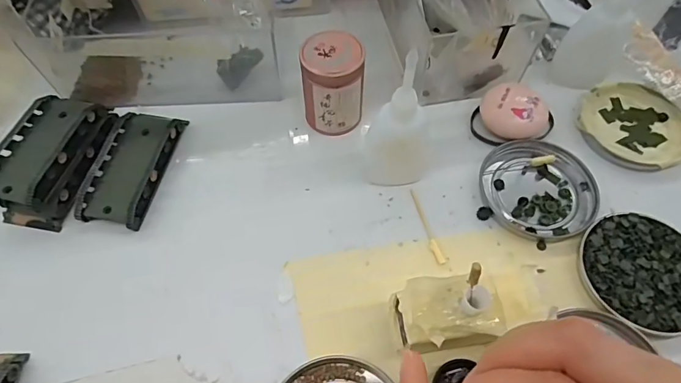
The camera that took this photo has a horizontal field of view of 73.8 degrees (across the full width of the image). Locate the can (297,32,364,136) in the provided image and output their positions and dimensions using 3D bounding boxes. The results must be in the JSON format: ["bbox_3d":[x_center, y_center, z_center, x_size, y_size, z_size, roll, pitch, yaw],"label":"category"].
[{"bbox_3d":[-0.005,-0.077,0.335,0.042,0.065,0.044,0,59,0],"label":"can"}]

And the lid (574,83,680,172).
[{"bbox_3d":[0.224,-0.050,0.348,0.079,0.011,0.073,0,59,0],"label":"lid"}]

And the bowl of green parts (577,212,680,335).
[{"bbox_3d":[0.193,0.050,0.287,0.079,0.012,0.073,0,59,0],"label":"bowl of green parts"}]

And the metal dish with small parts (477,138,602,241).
[{"bbox_3d":[0.140,-0.003,0.322,0.076,0.009,0.077,0,59,0],"label":"metal dish with small parts"}]

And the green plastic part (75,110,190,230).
[{"bbox_3d":[-0.151,-0.019,0.328,0.046,0.018,0.090,9,59,6],"label":"green plastic part"}]

